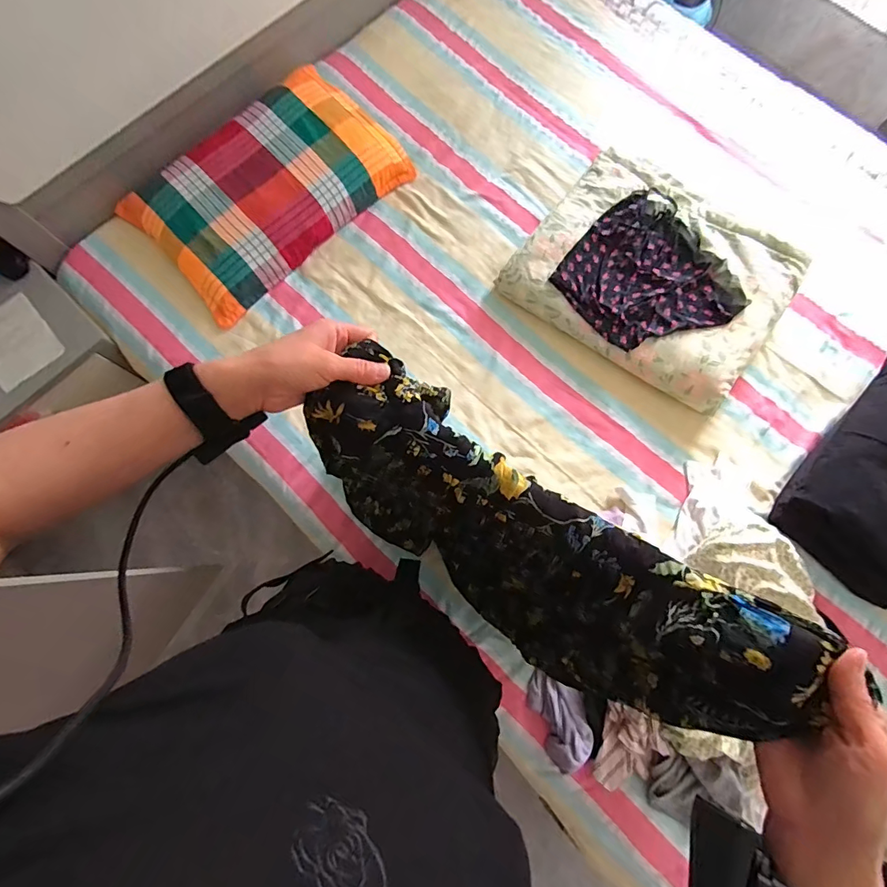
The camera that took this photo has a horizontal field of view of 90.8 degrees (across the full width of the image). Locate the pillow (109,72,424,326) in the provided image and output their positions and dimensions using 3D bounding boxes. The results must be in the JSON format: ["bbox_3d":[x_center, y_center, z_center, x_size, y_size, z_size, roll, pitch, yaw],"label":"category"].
[{"bbox_3d":[-0.425,-0.634,1.071,0.373,0.089,0.620,44,81,8],"label":"pillow"}]

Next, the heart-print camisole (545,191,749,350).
[{"bbox_3d":[0.470,-0.381,1.002,0.348,0.020,0.359,-36,80,-8],"label":"heart-print camisole"}]

